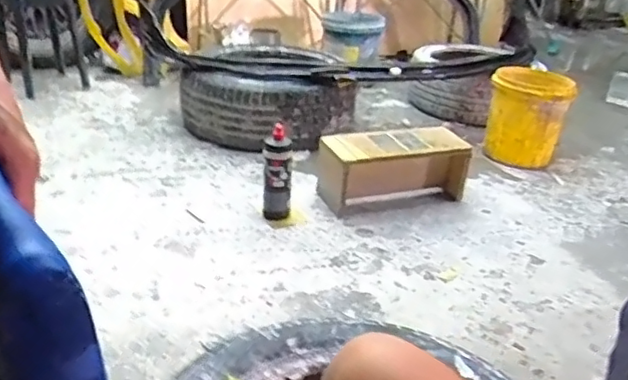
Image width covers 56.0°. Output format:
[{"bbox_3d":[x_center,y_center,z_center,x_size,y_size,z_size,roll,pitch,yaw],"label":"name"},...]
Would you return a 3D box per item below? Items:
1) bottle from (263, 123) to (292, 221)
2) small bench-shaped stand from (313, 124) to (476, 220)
[{"bbox_3d":[-0.104,-0.042,1.688,0.080,0.261,0.083,3,27,-2],"label":"bottle"},{"bbox_3d":[0.250,-0.072,1.861,0.496,0.209,0.167,-7,29,-21],"label":"small bench-shaped stand"}]

